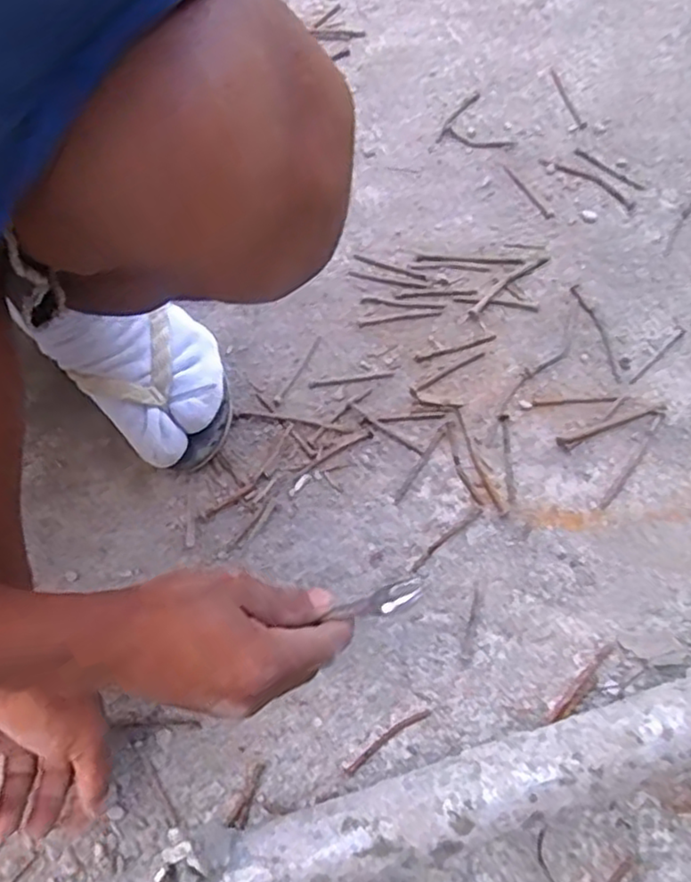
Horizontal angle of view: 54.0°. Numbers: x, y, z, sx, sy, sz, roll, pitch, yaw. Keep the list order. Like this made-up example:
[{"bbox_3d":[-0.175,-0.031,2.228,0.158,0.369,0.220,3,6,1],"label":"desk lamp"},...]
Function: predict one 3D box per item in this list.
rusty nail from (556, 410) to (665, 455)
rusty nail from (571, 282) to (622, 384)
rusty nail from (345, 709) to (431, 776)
[{"bbox_3d":[0.219,-0.010,0.561,0.094,0.006,0.014,-19,72,-6],"label":"rusty nail"},{"bbox_3d":[0.221,-0.095,0.592,0.011,0.004,0.097,-18,72,-6],"label":"rusty nail"},{"bbox_3d":[0.029,0.215,0.486,0.071,0.004,0.008,-34,74,-11],"label":"rusty nail"}]

